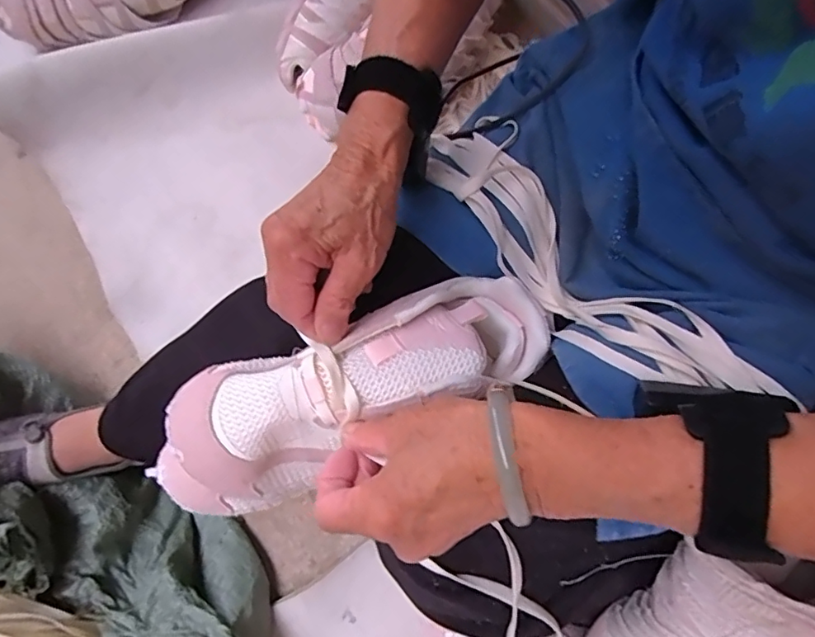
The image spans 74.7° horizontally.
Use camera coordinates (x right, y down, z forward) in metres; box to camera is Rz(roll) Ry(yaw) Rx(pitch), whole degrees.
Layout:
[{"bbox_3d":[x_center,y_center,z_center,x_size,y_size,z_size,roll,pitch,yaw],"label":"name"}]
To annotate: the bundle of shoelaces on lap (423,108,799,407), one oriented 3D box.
[{"bbox_3d":[0.101,-0.039,0.364,0.075,0.063,0.266,-29,68,-13],"label":"bundle of shoelaces on lap"}]

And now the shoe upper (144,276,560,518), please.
[{"bbox_3d":[-0.034,0.043,0.345,0.261,0.068,0.085,-24,67,-10],"label":"shoe upper"}]

